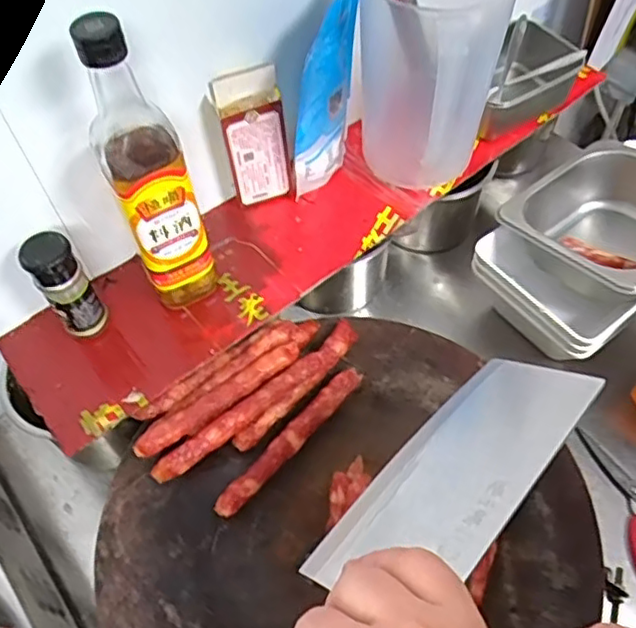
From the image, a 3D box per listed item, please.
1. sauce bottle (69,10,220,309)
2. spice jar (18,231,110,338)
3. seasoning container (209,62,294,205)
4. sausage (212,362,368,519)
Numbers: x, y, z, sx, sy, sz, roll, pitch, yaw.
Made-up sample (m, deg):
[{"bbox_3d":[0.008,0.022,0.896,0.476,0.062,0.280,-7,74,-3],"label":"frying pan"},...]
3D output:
[{"bbox_3d":[-0.130,-0.101,0.507,0.059,0.269,0.056,-20,58,-10],"label":"sauce bottle"},{"bbox_3d":[-0.212,-0.023,0.546,0.038,0.099,0.034,-37,62,-19],"label":"spice jar"},{"bbox_3d":[-0.059,-0.163,0.621,0.057,0.147,0.027,-19,58,-9],"label":"seasoning container"},{"bbox_3d":[-0.021,0.102,0.535,0.019,0.011,0.162,35,65,23],"label":"sausage"}]

